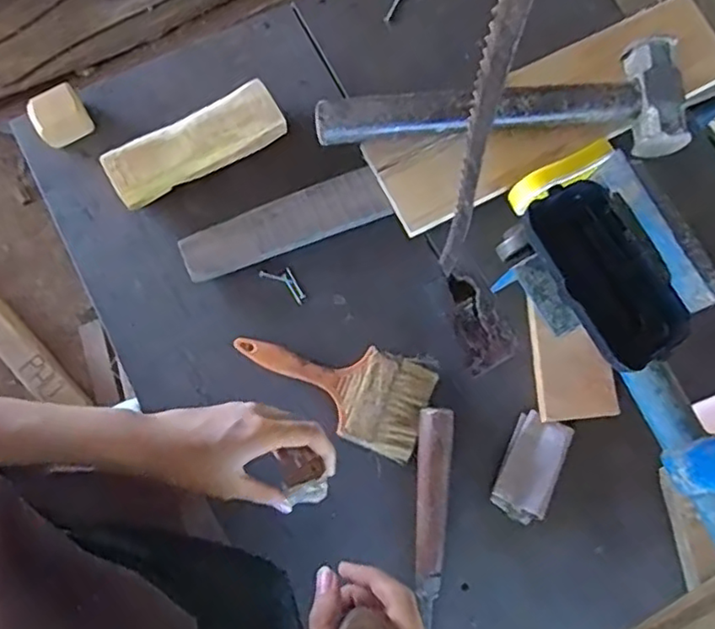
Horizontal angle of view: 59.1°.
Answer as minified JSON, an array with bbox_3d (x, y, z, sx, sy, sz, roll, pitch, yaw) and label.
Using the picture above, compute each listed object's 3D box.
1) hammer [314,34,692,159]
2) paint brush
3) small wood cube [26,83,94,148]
[{"bbox_3d":[0.138,-0.213,0.616,0.353,0.041,0.110,0,78,-2],"label":"hammer"},{"bbox_3d":[-0.023,0.063,0.597,0.183,0.020,0.089,23,78,3],"label":"paint brush"},{"bbox_3d":[-0.299,-0.199,0.628,0.052,0.032,0.046,-31,81,-7],"label":"small wood cube"}]

